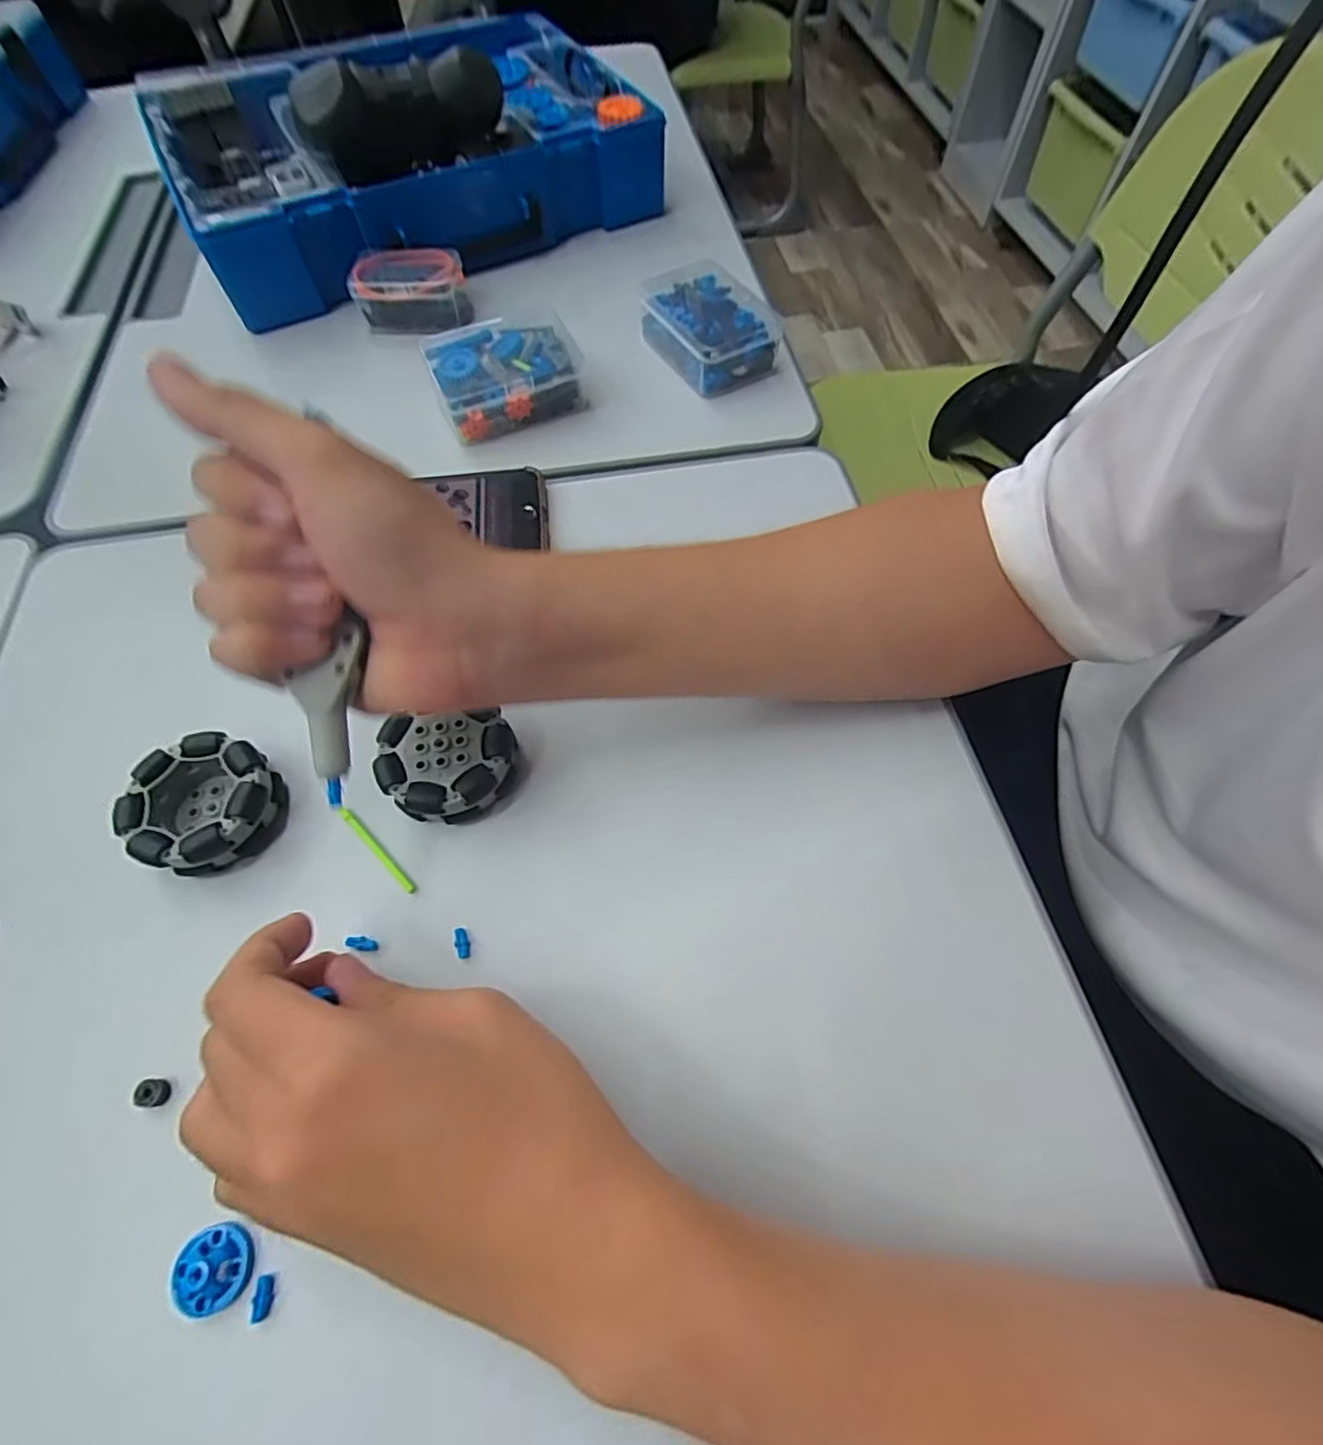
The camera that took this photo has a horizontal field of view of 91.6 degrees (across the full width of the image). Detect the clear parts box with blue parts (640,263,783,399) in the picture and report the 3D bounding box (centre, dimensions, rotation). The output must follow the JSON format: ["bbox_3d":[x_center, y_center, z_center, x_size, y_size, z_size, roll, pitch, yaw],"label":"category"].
[{"bbox_3d":[0.031,-0.280,0.458,0.068,0.035,0.096,-32,65,-14],"label":"clear parts box with blue parts"}]

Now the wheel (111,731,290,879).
[{"bbox_3d":[-0.206,0.036,0.291,0.059,0.024,0.059,-1,62,2],"label":"wheel"}]

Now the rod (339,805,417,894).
[{"bbox_3d":[-0.129,0.056,0.291,0.055,0.004,0.004,39,68,20],"label":"rod"}]

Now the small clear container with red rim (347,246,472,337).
[{"bbox_3d":[-0.185,-0.322,0.483,0.078,0.043,0.053,2,62,4],"label":"small clear container with red rim"}]

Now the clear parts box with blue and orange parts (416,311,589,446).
[{"bbox_3d":[-0.102,-0.230,0.431,0.096,0.043,0.063,-20,63,-8],"label":"clear parts box with blue and orange parts"}]

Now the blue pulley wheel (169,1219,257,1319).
[{"bbox_3d":[-0.152,0.185,0.217,0.025,0.009,0.024,-1,62,2],"label":"blue pulley wheel"}]

